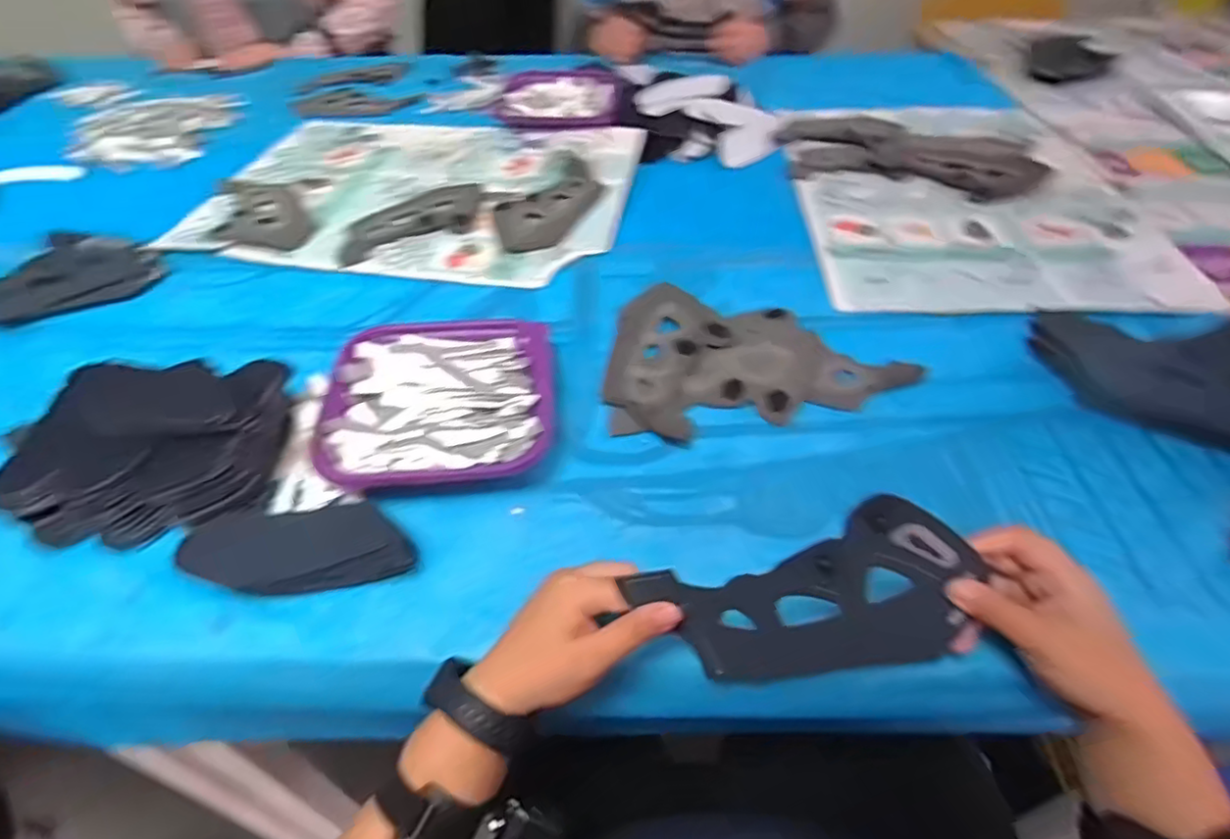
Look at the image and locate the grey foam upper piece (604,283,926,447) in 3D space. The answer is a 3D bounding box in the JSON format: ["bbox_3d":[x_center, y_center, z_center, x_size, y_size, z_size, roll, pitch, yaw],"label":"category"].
[{"bbox_3d":[0.126,-0.069,0.605,0.272,0.017,0.188,-7,45,-5],"label":"grey foam upper piece"}]

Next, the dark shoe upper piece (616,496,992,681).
[{"bbox_3d":[0.121,0.112,0.382,0.192,0.124,0.010,-18,26,2],"label":"dark shoe upper piece"}]

